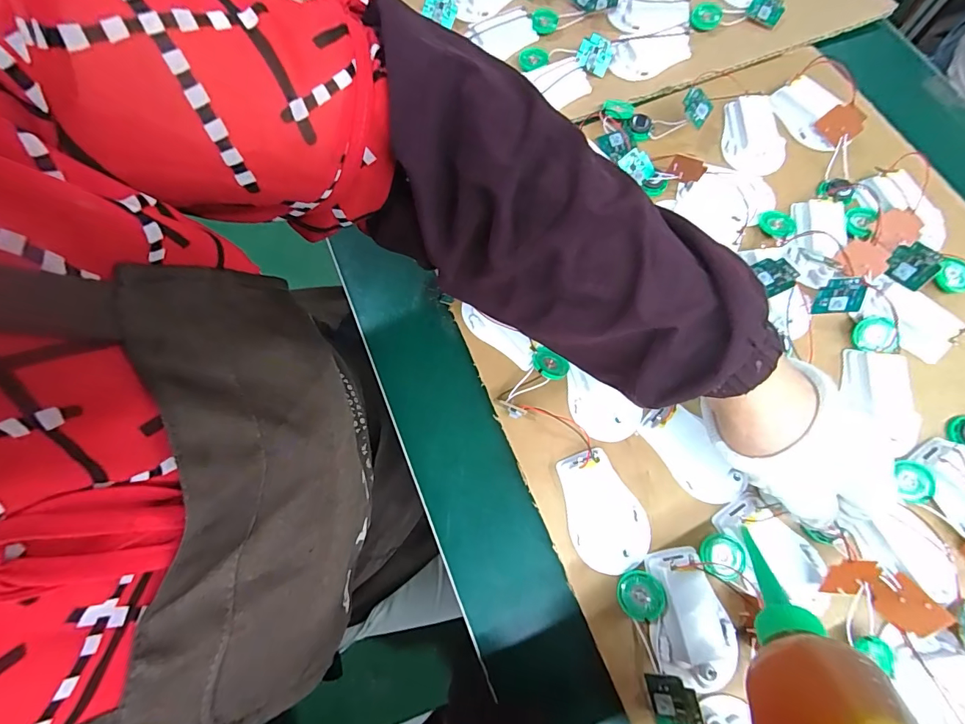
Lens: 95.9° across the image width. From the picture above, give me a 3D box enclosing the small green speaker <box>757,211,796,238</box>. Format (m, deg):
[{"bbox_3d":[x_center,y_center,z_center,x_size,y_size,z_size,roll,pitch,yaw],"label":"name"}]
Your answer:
[{"bbox_3d":[0.248,-0.117,0.365,0.029,0.006,0.024,39,78,13],"label":"small green speaker"}]

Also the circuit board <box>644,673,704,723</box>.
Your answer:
[{"bbox_3d":[0.113,0.202,0.257,0.028,0.004,0.029,-20,62,30],"label":"circuit board"}]

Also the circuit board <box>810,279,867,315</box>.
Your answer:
[{"bbox_3d":[0.263,-0.048,0.322,0.032,0.009,0.031,0,121,16],"label":"circuit board"}]

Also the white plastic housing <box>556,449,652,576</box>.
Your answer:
[{"bbox_3d":[0.082,0.101,0.297,0.051,0.016,0.079,-19,73,-4],"label":"white plastic housing"}]

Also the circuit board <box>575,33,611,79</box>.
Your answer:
[{"bbox_3d":[0.109,-0.298,0.423,0.033,0.029,0.004,21,38,-10],"label":"circuit board"}]

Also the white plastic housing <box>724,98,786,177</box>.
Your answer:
[{"bbox_3d":[0.247,-0.204,0.392,0.049,0.013,0.074,-4,72,1],"label":"white plastic housing"}]

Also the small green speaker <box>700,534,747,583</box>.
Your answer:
[{"bbox_3d":[0.162,0.131,0.289,0.029,0.004,0.027,-1,72,2],"label":"small green speaker"}]

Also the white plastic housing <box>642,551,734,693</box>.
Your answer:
[{"bbox_3d":[0.133,0.163,0.276,0.050,0.016,0.077,1,72,2],"label":"white plastic housing"}]

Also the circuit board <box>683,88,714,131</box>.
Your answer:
[{"bbox_3d":[0.188,-0.223,0.382,0.029,0.005,0.023,27,102,-25],"label":"circuit board"}]

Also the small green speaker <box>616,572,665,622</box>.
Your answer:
[{"bbox_3d":[0.103,0.151,0.281,0.029,0.010,0.027,9,73,5],"label":"small green speaker"}]

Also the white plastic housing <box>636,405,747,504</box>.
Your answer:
[{"bbox_3d":[0.148,0.066,0.307,0.037,0.013,0.077,-36,75,-9],"label":"white plastic housing"}]

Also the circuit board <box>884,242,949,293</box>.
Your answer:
[{"bbox_3d":[0.321,-0.072,0.326,0.004,0.028,0.030,-18,54,-39],"label":"circuit board"}]

